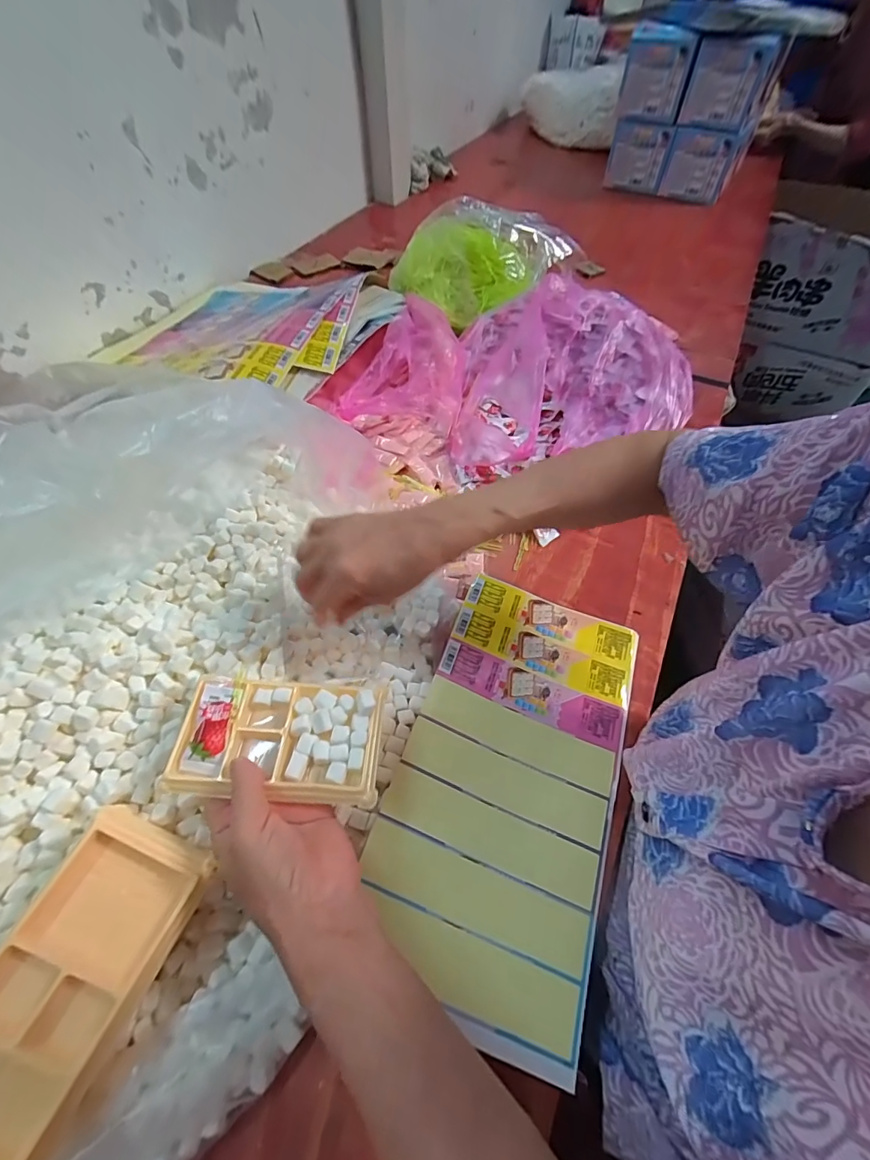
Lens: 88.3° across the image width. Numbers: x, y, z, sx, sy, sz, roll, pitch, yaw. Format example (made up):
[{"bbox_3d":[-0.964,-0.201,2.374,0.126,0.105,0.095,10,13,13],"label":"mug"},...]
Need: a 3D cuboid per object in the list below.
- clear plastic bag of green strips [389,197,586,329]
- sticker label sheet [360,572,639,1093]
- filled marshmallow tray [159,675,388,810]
[{"bbox_3d":[0.054,-0.476,0.679,0.269,0.114,0.148,18,58,12],"label":"clear plastic bag of green strips"},{"bbox_3d":[0.065,0.147,0.369,0.167,0.011,0.325,24,56,2],"label":"sticker label sheet"},{"bbox_3d":[-0.103,0.105,0.303,0.132,0.019,0.075,2,55,3],"label":"filled marshmallow tray"}]

